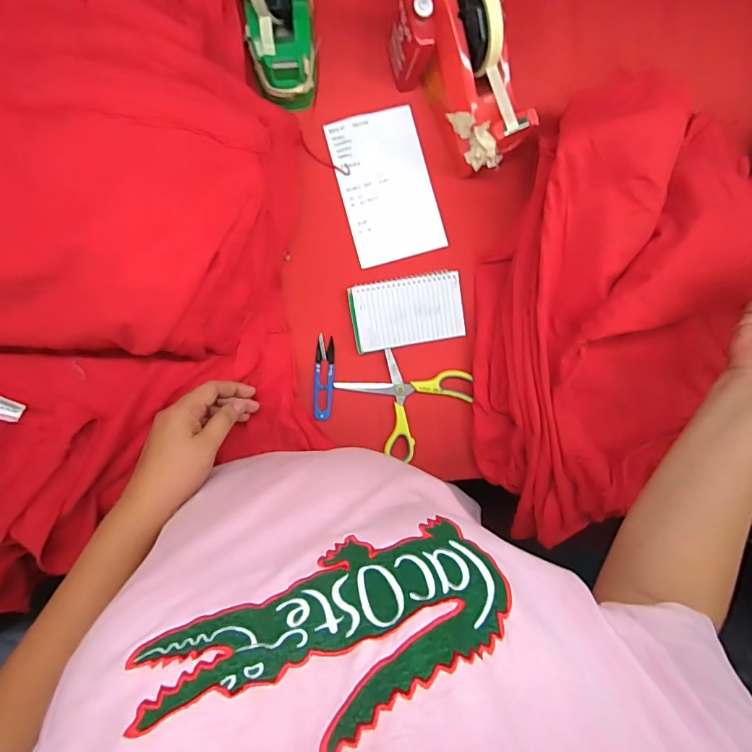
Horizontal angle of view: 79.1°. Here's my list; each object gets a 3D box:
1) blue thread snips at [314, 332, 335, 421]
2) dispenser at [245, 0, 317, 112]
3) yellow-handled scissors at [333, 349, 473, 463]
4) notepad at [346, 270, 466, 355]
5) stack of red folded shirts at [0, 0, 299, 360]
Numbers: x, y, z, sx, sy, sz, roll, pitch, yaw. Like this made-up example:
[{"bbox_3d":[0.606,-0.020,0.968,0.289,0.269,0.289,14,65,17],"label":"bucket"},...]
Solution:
[{"bbox_3d":[-0.064,0.003,0.563,0.023,0.004,0.103,2,94,-9],"label":"blue thread snips"},{"bbox_3d":[-0.097,-0.363,0.460,0.071,0.092,0.136,-6,95,-8],"label":"dispenser"},{"bbox_3d":[0.046,0.022,0.578,0.142,0.010,0.130,-37,99,-4],"label":"yellow-handled scissors"},{"bbox_3d":[0.039,-0.080,0.561,0.137,0.008,0.081,-11,96,-8],"label":"notepad"},{"bbox_3d":[-0.338,-0.257,0.432,0.512,0.124,0.465,3,94,-9],"label":"stack of red folded shirts"}]

